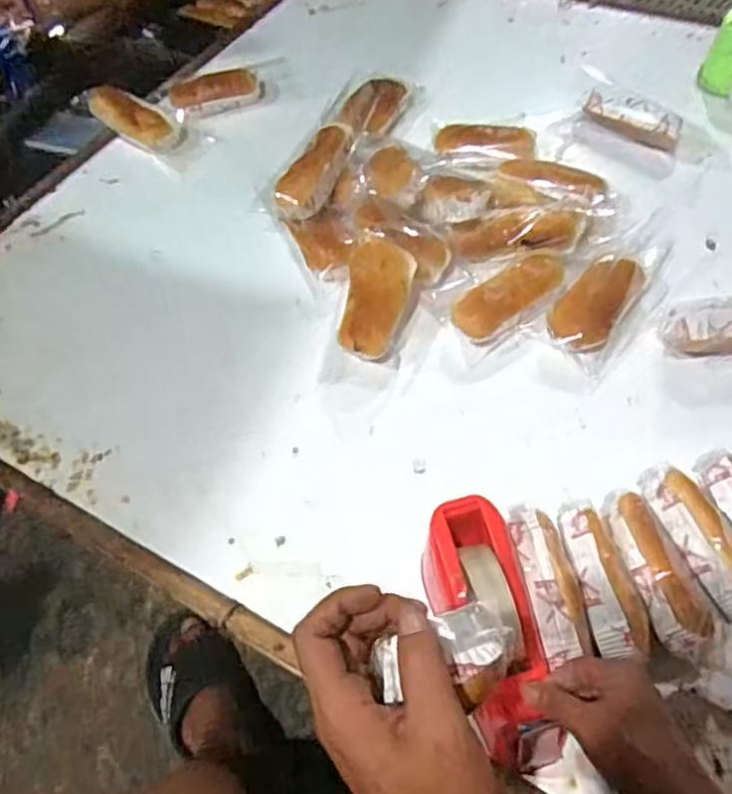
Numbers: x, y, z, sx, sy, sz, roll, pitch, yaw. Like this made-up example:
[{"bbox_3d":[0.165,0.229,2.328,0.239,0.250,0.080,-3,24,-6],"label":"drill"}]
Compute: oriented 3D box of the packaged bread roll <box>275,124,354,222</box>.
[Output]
[{"bbox_3d":[-0.061,-0.286,0.859,0.050,0.043,0.145,20,59,17],"label":"packaged bread roll"}]

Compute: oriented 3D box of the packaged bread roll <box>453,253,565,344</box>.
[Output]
[{"bbox_3d":[0.165,-0.115,0.788,0.147,0.036,0.052,-35,60,-19],"label":"packaged bread roll"}]

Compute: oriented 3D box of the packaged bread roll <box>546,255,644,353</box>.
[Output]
[{"bbox_3d":[0.258,-0.109,0.774,0.069,0.035,0.131,28,61,22],"label":"packaged bread roll"}]

